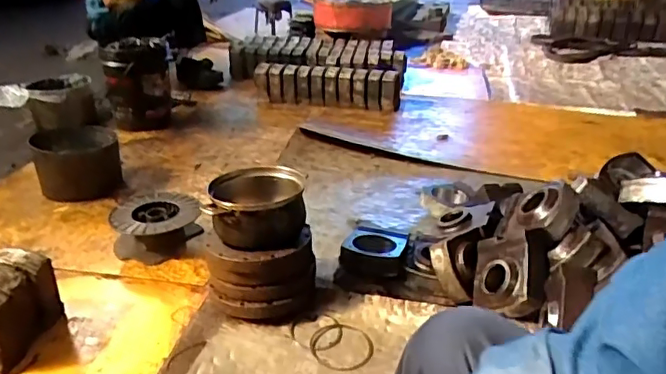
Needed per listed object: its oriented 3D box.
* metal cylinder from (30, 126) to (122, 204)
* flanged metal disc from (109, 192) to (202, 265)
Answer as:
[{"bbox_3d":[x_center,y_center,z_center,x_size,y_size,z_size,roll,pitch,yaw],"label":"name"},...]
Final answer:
[{"bbox_3d":[-0.730,-0.061,1.608,0.223,0.187,0.185,-10,28,-23],"label":"metal cylinder"},{"bbox_3d":[-0.433,0.097,1.370,0.201,0.123,0.179,-10,28,-22],"label":"flanged metal disc"}]

